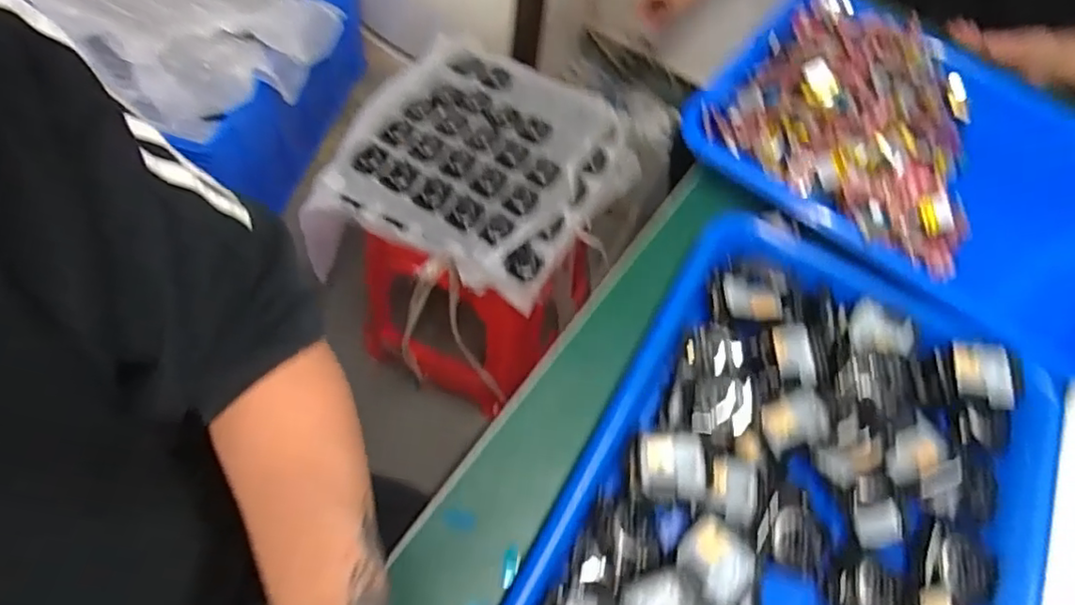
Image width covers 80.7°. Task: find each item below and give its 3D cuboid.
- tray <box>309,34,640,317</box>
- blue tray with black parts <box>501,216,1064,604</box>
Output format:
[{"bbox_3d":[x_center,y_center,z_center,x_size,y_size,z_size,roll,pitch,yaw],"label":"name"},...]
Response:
[{"bbox_3d":[-0.073,-0.197,0.874,0.340,0.058,0.349,28,62,8],"label":"tray"},{"bbox_3d":[0.158,0.121,0.365,0.260,0.034,0.344,31,62,10],"label":"blue tray with black parts"}]

